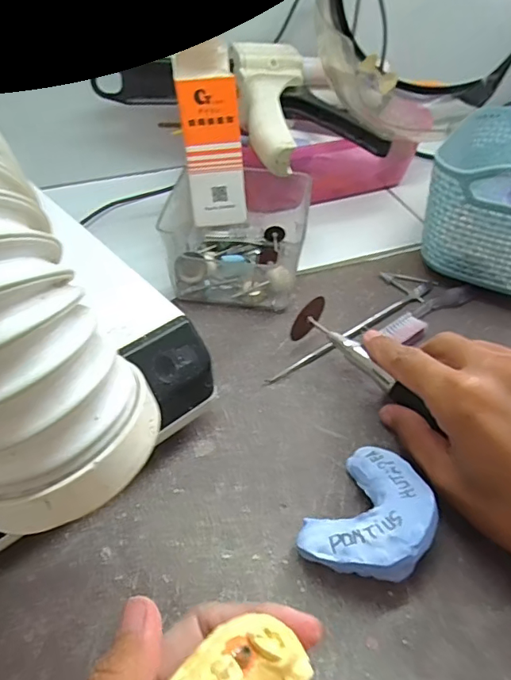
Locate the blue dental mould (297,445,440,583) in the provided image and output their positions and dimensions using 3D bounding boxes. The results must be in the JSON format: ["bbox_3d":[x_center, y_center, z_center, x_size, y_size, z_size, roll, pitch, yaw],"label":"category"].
[{"bbox_3d":[0.057,0.085,0.246,0.050,0.033,0.068,29,52,24],"label":"blue dental mould"}]

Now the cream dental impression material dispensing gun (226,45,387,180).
[{"bbox_3d":[0.033,-0.191,0.412,0.107,0.047,0.134,-16,49,-16],"label":"cream dental impression material dispensing gun"}]

